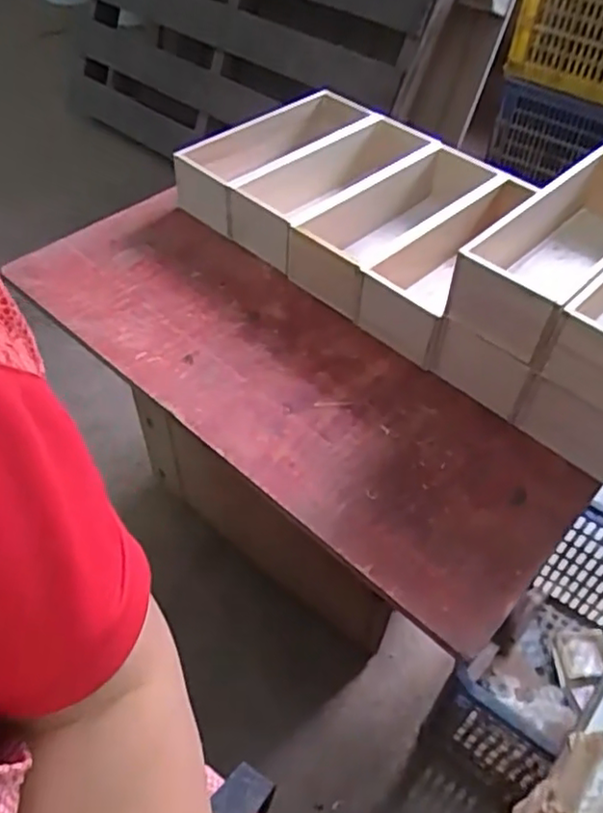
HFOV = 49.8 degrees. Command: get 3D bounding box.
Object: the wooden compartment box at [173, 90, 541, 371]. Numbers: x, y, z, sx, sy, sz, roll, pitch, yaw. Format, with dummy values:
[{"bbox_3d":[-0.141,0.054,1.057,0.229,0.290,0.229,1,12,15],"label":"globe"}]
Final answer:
[{"bbox_3d":[0.088,-0.323,1.010,0.522,0.126,0.378,33,56,23],"label":"wooden compartment box"}]

